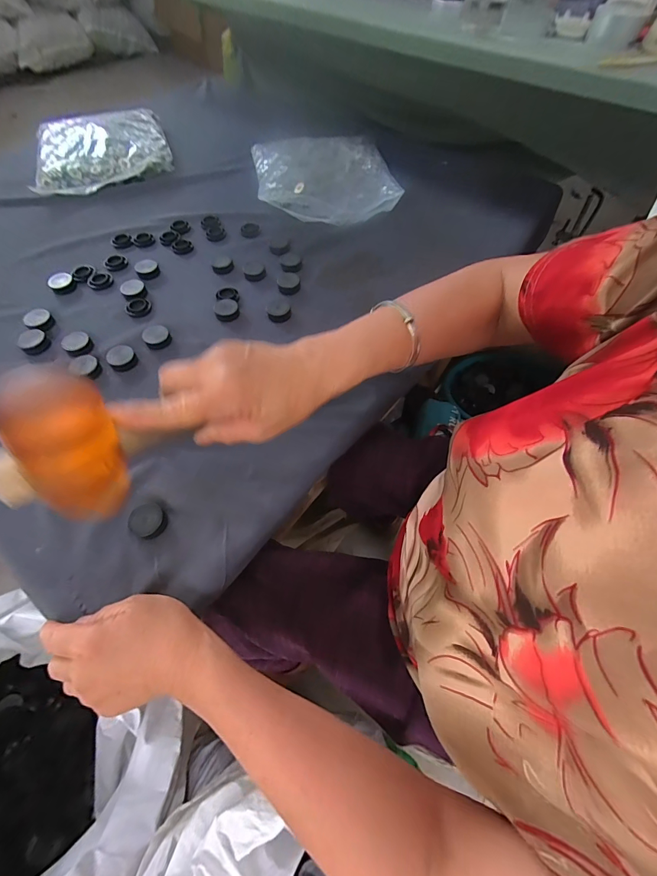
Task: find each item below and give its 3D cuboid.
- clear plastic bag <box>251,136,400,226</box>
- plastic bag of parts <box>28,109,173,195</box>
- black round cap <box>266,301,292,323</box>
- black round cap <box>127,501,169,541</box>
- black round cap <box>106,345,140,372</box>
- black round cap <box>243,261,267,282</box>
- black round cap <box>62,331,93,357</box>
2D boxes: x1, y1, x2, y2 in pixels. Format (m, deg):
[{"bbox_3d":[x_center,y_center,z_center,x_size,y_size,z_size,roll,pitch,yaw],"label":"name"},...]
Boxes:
[{"bbox_3d":[-0.012,-0.495,0.669,0.242,0.038,0.270,-8,62,-5],"label":"clear plastic bag"},{"bbox_3d":[-0.444,-0.569,0.705,0.249,0.038,0.252,-19,63,-11],"label":"plastic bag of parts"},{"bbox_3d":[-0.070,-0.179,0.510,0.033,0.009,0.036,0,61,-1],"label":"black round cap"},{"bbox_3d":[-0.177,0.081,0.355,0.033,0.014,0.032,0,61,-1],"label":"black round cap"},{"bbox_3d":[-0.263,-0.101,0.459,0.033,0.011,0.036,0,61,-1],"label":"black round cap"},{"bbox_3d":[-0.113,-0.258,0.552,0.034,0.009,0.038,-13,62,-8],"label":"black round cap"},{"bbox_3d":[-0.330,-0.126,0.470,0.038,0.012,0.033,41,69,19],"label":"black round cap"}]

